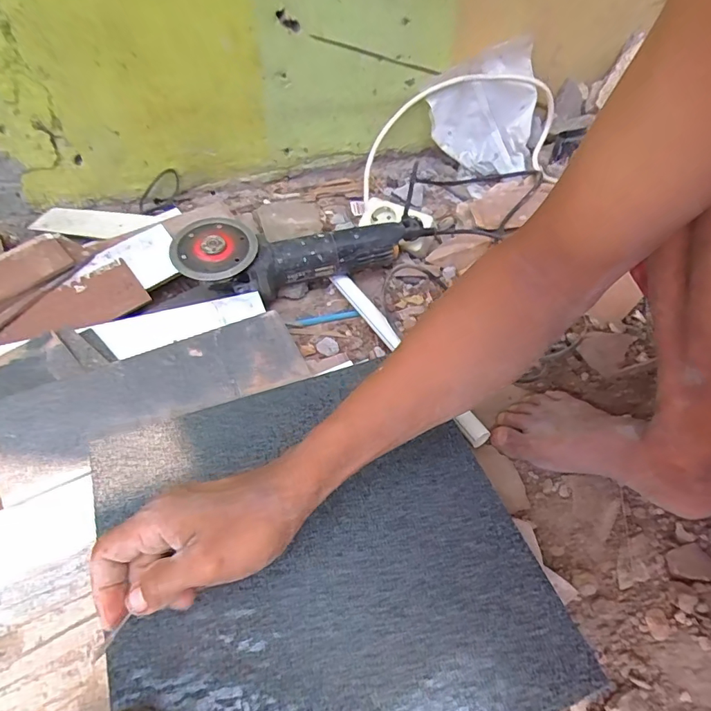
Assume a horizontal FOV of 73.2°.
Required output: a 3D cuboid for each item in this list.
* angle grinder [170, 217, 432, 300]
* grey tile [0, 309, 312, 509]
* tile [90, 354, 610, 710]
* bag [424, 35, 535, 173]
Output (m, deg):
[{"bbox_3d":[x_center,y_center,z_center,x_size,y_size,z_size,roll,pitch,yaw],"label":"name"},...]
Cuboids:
[{"bbox_3d":[-0.067,-0.124,0.618,0.305,0.101,0.084,-13,53,-12],"label":"angle grinder"},{"bbox_3d":[-0.195,0.035,0.479,0.293,0.006,0.093,-23,74,-25],"label":"grey tile"},{"bbox_3d":[-0.025,0.142,0.353,0.286,0.012,0.290,-17,54,-15],"label":"tile"},{"bbox_3d":[0.205,-0.390,0.773,0.177,0.168,0.077,4,51,1],"label":"bag"}]

